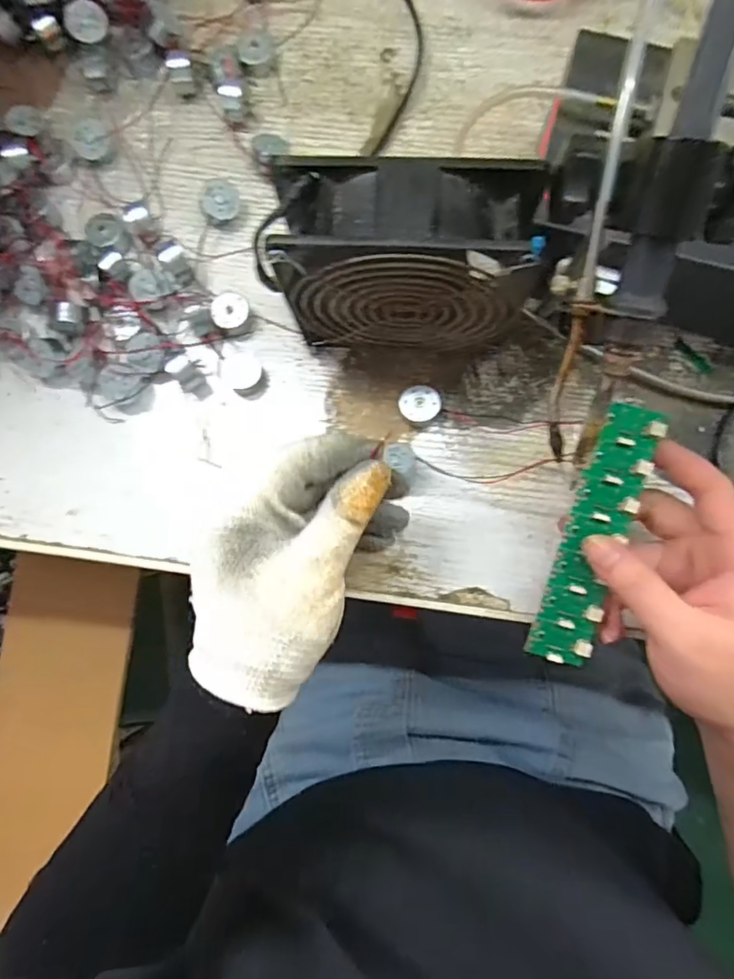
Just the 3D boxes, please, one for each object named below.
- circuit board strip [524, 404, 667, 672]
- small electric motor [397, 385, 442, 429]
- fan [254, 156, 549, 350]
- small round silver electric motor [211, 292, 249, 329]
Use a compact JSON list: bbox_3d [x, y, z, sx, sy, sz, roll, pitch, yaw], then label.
[{"bbox_3d":[0.118,0.025,0.279,0.030,0.008,0.138,16,99,5],"label":"circuit board strip"},{"bbox_3d":[0.032,-0.051,0.331,0.025,0.014,0.022,-22,85,0],"label":"small electric motor"},{"bbox_3d":[0.019,-0.111,0.279,0.127,0.115,0.045,4,85,3],"label":"fan"},{"bbox_3d":[-0.086,-0.112,0.339,0.022,0.013,0.022,0,85,2],"label":"small round silver electric motor"}]

